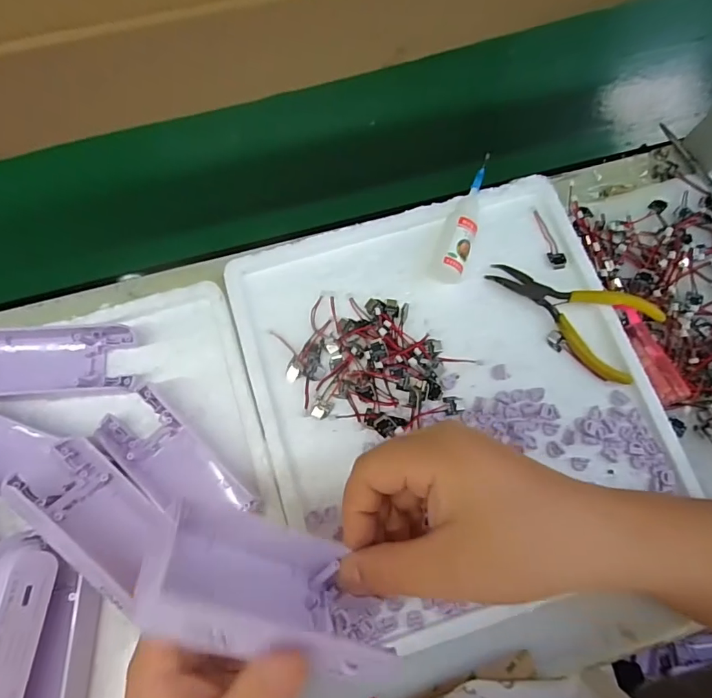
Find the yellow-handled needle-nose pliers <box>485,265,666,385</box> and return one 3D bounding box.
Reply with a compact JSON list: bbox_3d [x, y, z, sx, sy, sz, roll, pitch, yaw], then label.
[{"bbox_3d":[0.149,-0.029,0.332,0.114,0.021,0.057,34,75,8],"label":"yellow-handled needle-nose pliers"}]

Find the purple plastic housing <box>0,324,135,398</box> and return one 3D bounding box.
[{"bbox_3d":[-0.202,0.007,0.311,0.107,0.032,0.047,-6,74,-4],"label":"purple plastic housing"}]

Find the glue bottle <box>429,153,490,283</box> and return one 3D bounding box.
[{"bbox_3d":[0.079,-0.096,0.346,0.023,0.024,0.099,20,74,4],"label":"glue bottle"}]

